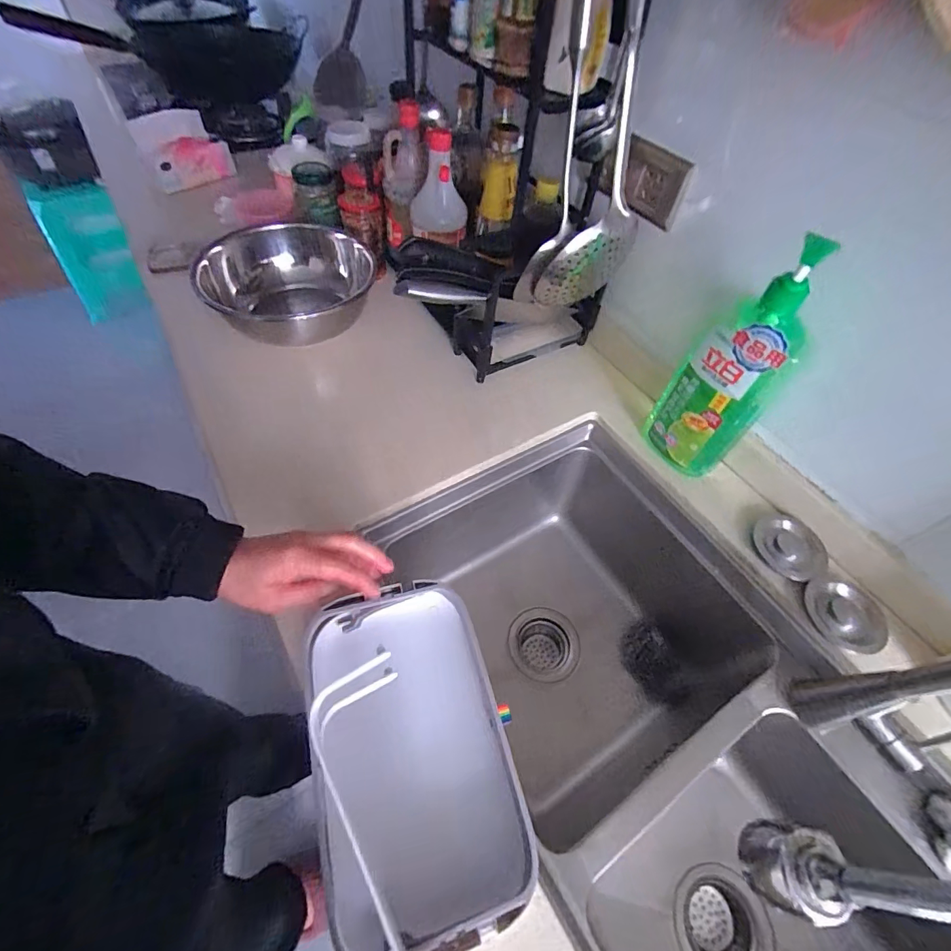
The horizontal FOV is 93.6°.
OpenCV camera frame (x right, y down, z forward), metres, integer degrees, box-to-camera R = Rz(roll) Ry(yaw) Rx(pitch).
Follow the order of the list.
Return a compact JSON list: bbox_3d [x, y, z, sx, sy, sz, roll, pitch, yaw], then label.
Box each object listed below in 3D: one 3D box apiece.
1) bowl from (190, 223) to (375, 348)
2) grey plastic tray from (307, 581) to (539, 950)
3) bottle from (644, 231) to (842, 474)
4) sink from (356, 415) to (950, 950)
[{"bbox_3d":[-0.293,-0.279,0.699,0.217,0.111,0.245,14,55,4],"label":"bowl"},{"bbox_3d":[-0.053,0.223,0.374,0.157,0.058,0.245,-11,57,-13],"label":"grey plastic tray"},{"bbox_3d":[0.287,-0.113,0.501,0.107,0.277,0.066,28,57,14],"label":"bottle"},{"bbox_3d":[0.204,0.309,0.523,0.383,0.243,0.725,-25,61,-21],"label":"sink"}]

